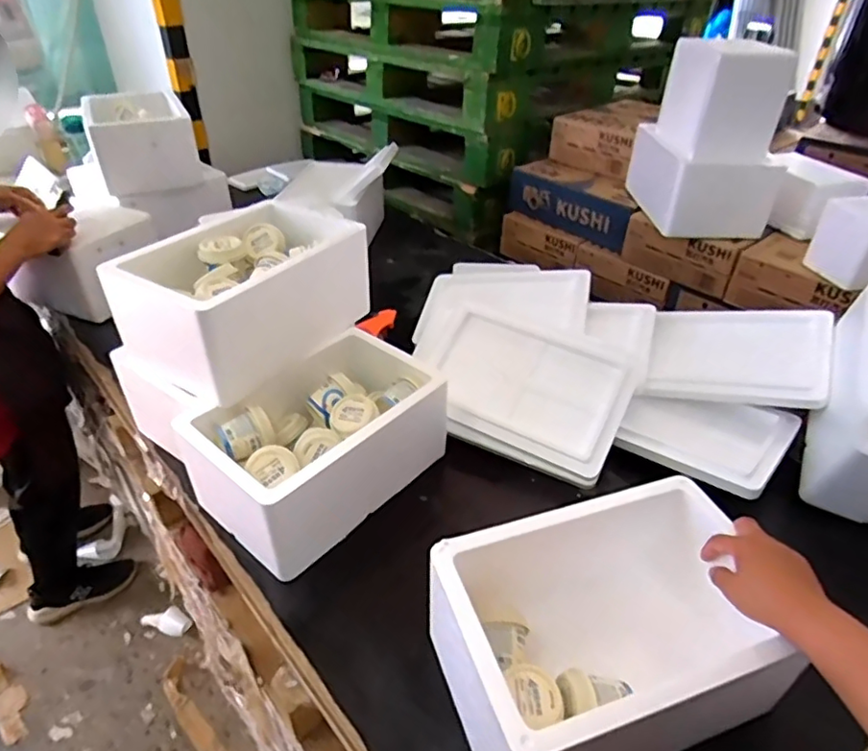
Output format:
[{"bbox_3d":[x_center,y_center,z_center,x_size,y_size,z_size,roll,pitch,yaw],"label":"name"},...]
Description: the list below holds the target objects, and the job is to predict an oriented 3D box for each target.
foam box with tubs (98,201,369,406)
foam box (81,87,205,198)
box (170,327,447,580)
[{"bbox_3d":[-0.291,-0.127,0.900,0.199,0.170,0.336,23,41,28],"label":"foam box with tubs"},{"bbox_3d":[-0.710,-0.575,1.390,0.224,0.161,0.289,-17,39,-24],"label":"foam box"},{"bbox_3d":[-0.167,0.094,0.877,0.232,0.164,0.351,25,41,29],"label":"box"}]

